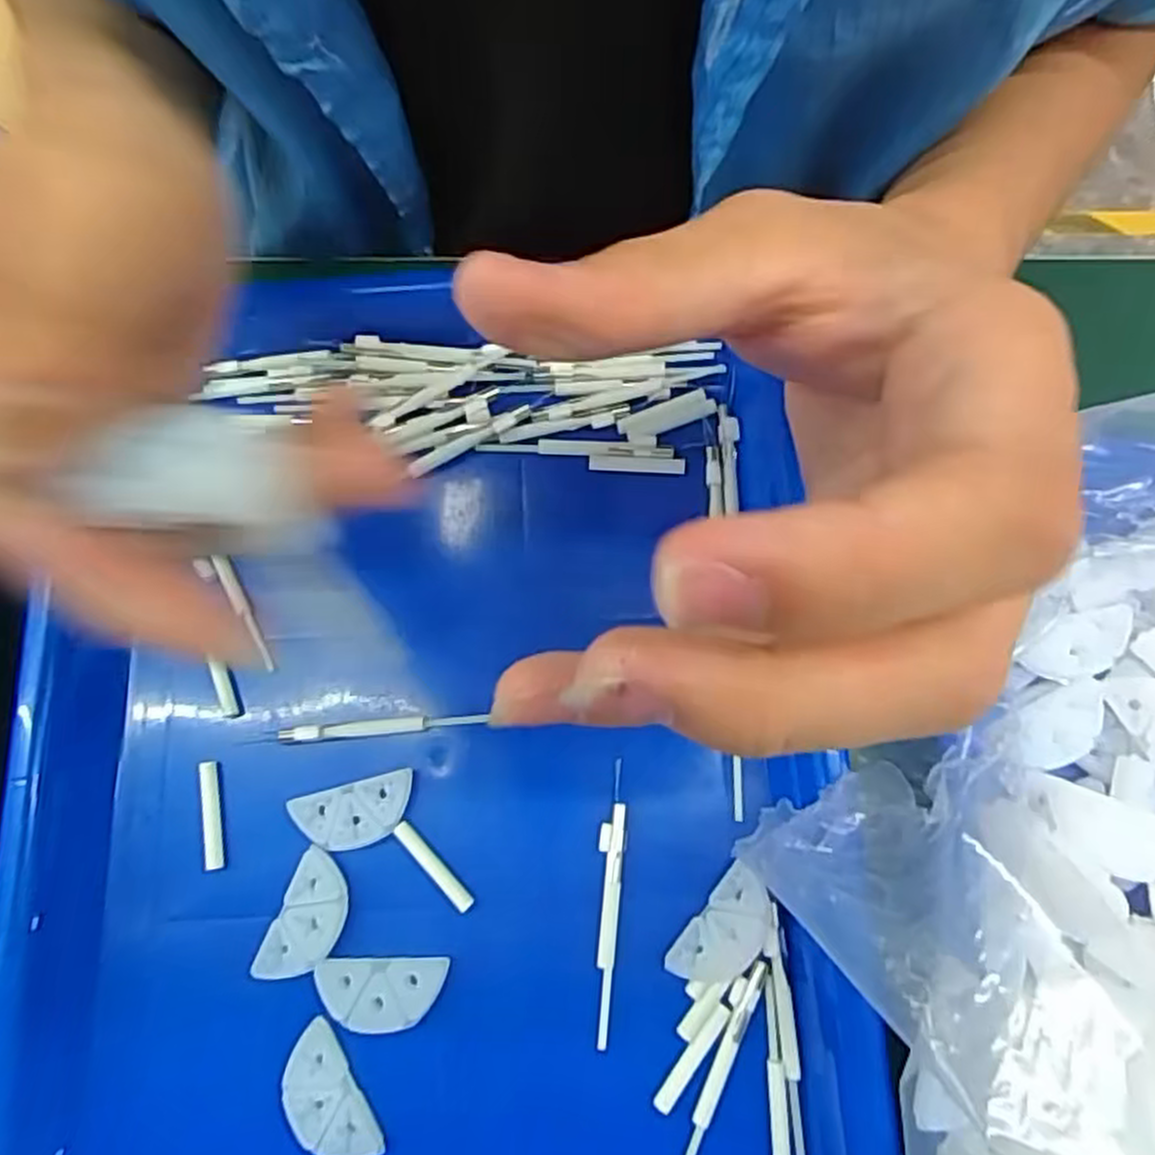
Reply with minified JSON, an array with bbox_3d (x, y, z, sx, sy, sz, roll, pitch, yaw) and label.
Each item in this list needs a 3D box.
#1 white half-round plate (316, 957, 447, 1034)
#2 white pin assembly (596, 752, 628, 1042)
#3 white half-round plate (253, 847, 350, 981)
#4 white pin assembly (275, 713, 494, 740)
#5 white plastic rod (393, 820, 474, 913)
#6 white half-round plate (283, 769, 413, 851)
[{"bbox_3d":[-0.059,0.124,0.232,0.038,0.004,0.019,-2,76,1],"label":"white half-round plate"},{"bbox_3d":[0.009,0.099,0.240,0.007,0.004,0.081,5,76,3],"label":"white pin assembly"},{"bbox_3d":[-0.082,0.105,0.237,0.020,0.004,0.038,21,78,7],"label":"white half-round plate"},{"bbox_3d":[-0.064,0.049,0.254,0.066,0.004,0.005,-4,78,-4],"label":"white pin assembly"},{"bbox_3d":[-0.045,0.090,0.242,0.006,0.004,0.034,-42,79,-8],"label":"white plastic rod"},{"bbox_3d":[-0.071,0.075,0.246,0.038,0.004,0.020,-15,76,-2],"label":"white half-round plate"}]

